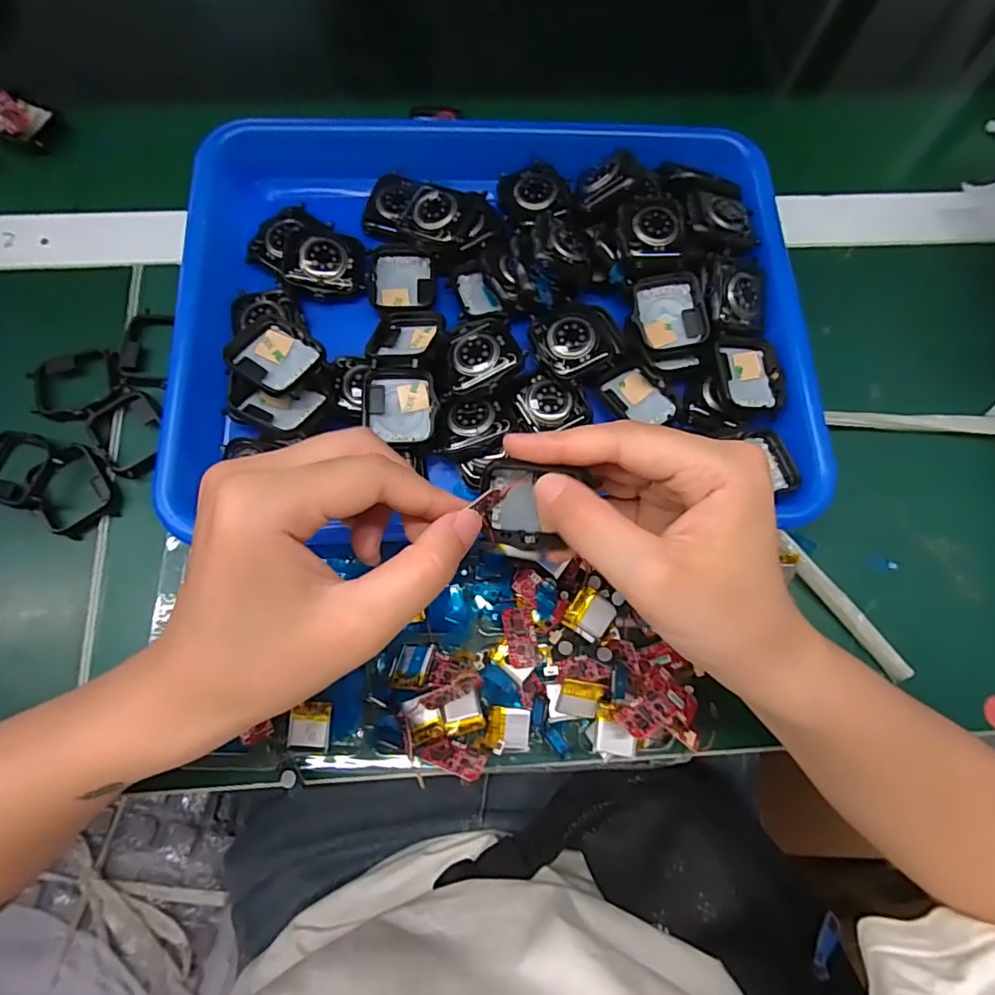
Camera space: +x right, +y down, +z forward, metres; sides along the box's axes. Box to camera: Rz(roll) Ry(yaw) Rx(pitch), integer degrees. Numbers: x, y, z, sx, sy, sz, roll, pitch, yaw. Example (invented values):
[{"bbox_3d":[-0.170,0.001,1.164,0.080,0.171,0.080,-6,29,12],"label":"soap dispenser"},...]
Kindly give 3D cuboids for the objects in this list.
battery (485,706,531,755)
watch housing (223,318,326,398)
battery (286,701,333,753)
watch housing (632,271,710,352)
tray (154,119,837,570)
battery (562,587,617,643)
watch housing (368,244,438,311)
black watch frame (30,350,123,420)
[{"bbox_3d":[0.005,0.112,0.258,0.021,0.005,0.020,9,74,1],"label":"battery"},{"bbox_3d":[-0.109,-0.069,0.266,0.042,0.011,0.036,33,76,8],"label":"watch housing"},{"bbox_3d":[-0.090,0.110,0.259,0.018,0.006,0.021,5,74,0],"label":"battery"},{"bbox_3d":[0.092,-0.100,0.291,0.037,0.012,0.039,-9,74,-4],"label":"watch housing"},{"bbox_3d":[-0.001,-0.103,0.296,0.320,0.044,0.247,-1,74,-2],"label":"tray"},{"bbox_3d":[0.045,0.057,0.260,0.020,0.004,0.023,31,98,1],"label":"battery"},{"bbox_3d":[-0.053,-0.122,0.303,0.037,0.007,0.040,3,74,-1],"label":"watch housing"},{"bbox_3d":[-0.235,-0.063,0.299,0.049,0.007,0.040,3,74,-1],"label":"black watch frame"}]

